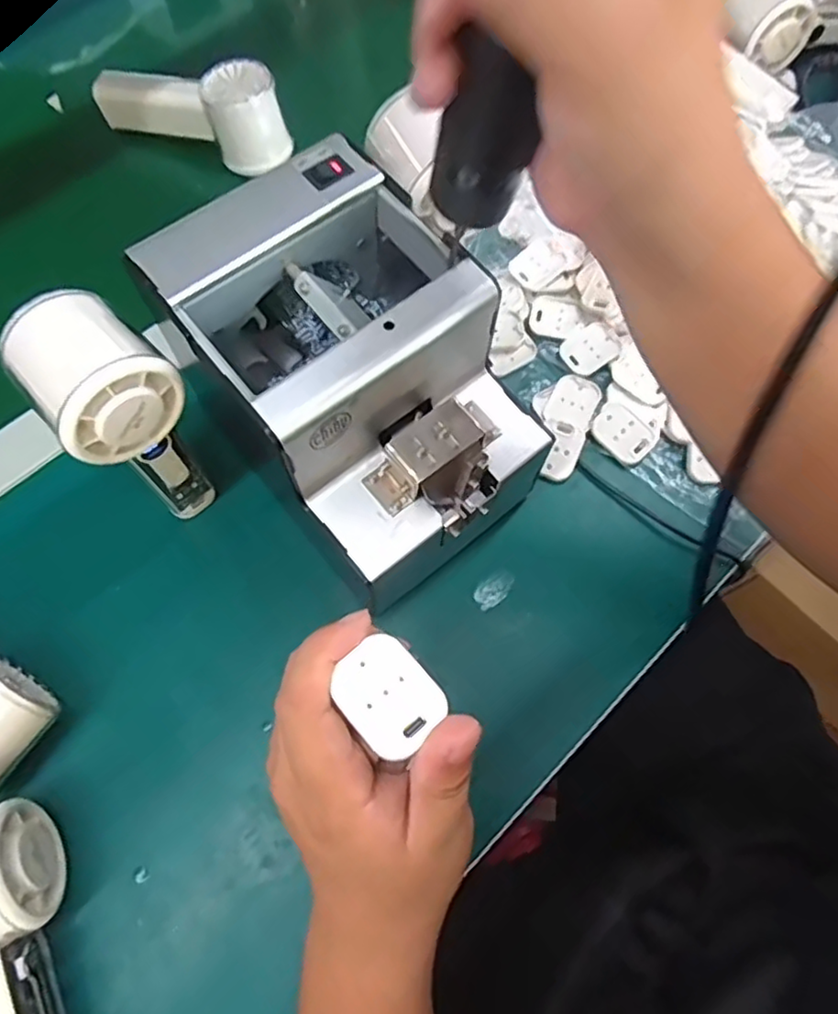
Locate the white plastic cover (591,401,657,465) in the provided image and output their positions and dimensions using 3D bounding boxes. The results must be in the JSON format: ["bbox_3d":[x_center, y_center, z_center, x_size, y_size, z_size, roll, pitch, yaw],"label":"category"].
[{"bbox_3d":[0.133,-0.049,0.421,0.028,0.009,0.041,-38,72,-15],"label":"white plastic cover"}]

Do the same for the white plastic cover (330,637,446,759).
[{"bbox_3d":[-0.010,0.064,0.219,0.029,0.004,0.036,-39,72,-15],"label":"white plastic cover"}]

